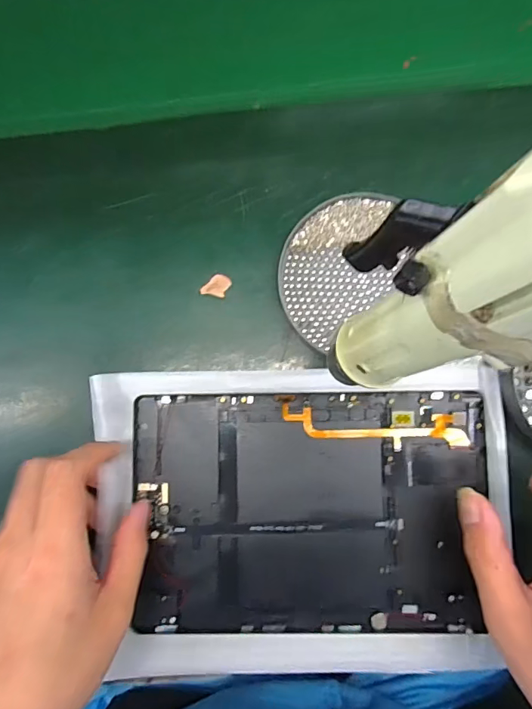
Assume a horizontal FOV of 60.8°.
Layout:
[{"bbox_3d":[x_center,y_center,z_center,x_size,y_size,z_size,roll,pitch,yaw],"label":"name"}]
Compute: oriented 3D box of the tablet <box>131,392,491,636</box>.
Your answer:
[{"bbox_3d":[0.029,0.105,0.306,0.229,0.009,0.155,-1,83,1],"label":"tablet"}]

